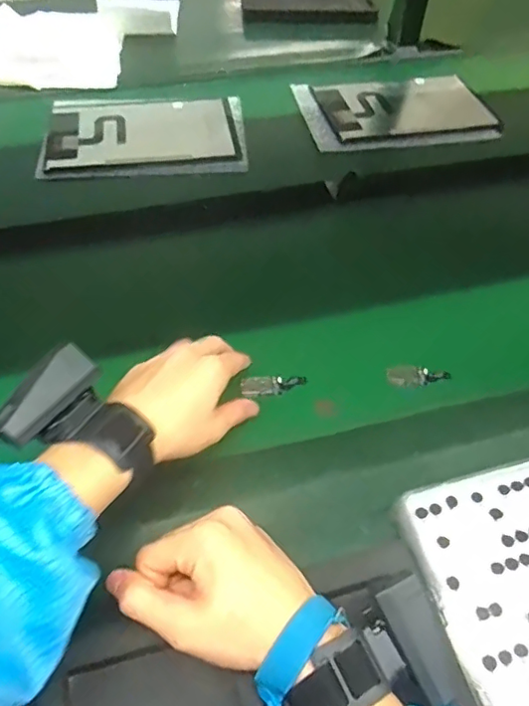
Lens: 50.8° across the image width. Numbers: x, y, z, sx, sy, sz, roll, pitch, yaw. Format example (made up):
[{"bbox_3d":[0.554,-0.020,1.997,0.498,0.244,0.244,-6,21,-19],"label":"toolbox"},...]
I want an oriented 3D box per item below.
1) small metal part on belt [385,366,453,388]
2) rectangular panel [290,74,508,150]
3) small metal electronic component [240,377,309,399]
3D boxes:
[{"bbox_3d":[0.144,0.022,0.521,0.058,0.007,0.023,6,52,2],"label":"small metal part on belt"},{"bbox_3d":[0.195,-0.356,0.817,0.280,0.013,0.168,-6,54,-8],"label":"rectangular panel"},{"bbox_3d":[0.008,0.029,0.505,0.061,0.007,0.022,-6,52,-16],"label":"small metal electronic component"}]

